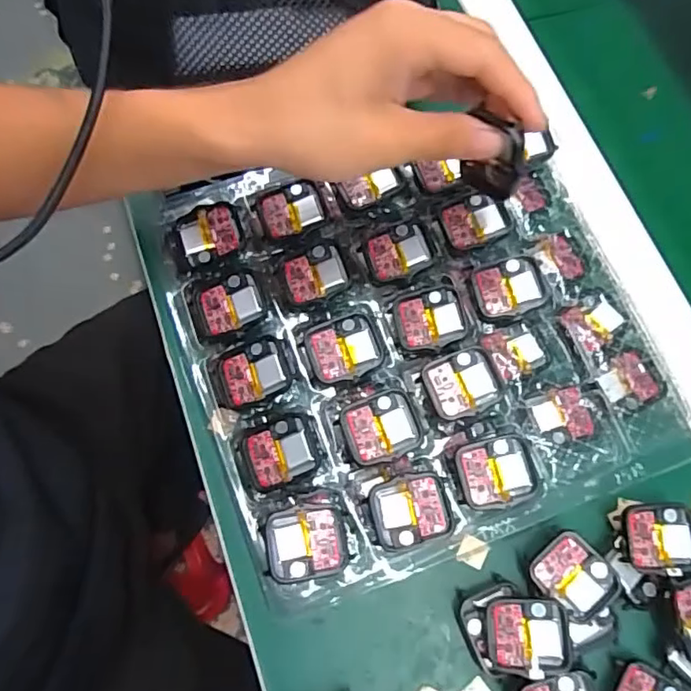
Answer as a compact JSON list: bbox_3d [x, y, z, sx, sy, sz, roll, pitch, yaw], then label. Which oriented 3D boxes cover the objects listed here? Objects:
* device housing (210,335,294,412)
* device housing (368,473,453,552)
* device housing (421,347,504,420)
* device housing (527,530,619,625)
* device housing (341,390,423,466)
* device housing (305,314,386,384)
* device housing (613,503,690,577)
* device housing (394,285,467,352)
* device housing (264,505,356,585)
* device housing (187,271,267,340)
[{"bbox_3d":[-0.055,0.017,0.331,0.051,0.010,0.038,-19,74,-9],"label":"device housing"},{"bbox_3d":[0.036,0.092,0.308,0.043,0.006,0.036,-12,73,-7],"label":"device housing"},{"bbox_3d":[0.070,0.023,0.331,0.041,0.012,0.037,-20,74,-9],"label":"device housing"},{"bbox_3d":[0.128,0.128,0.309,0.042,0.009,0.037,42,75,10],"label":"device housing"},{"bbox_3d":[0.021,0.047,0.320,0.042,0.008,0.037,-17,74,-8],"label":"device housing"},{"bbox_3d":[0.000,0.002,0.333,0.043,0.008,0.037,-16,74,-8],"label":"device housing"},{"bbox_3d":[0.180,0.110,0.317,0.046,0.006,0.037,-4,73,-4],"label":"device housing"},{"bbox_3d":[0.053,-0.017,0.342,0.042,0.006,0.037,-13,73,-7],"label":"device housing"},{"bbox_3d":[-0.021,0.107,0.301,0.043,0.010,0.038,-7,73,-5],"label":"device housing"},{"bbox_3d":[-0.073,-0.025,0.340,0.044,0.005,0.037,-15,74,-8],"label":"device housing"}]

